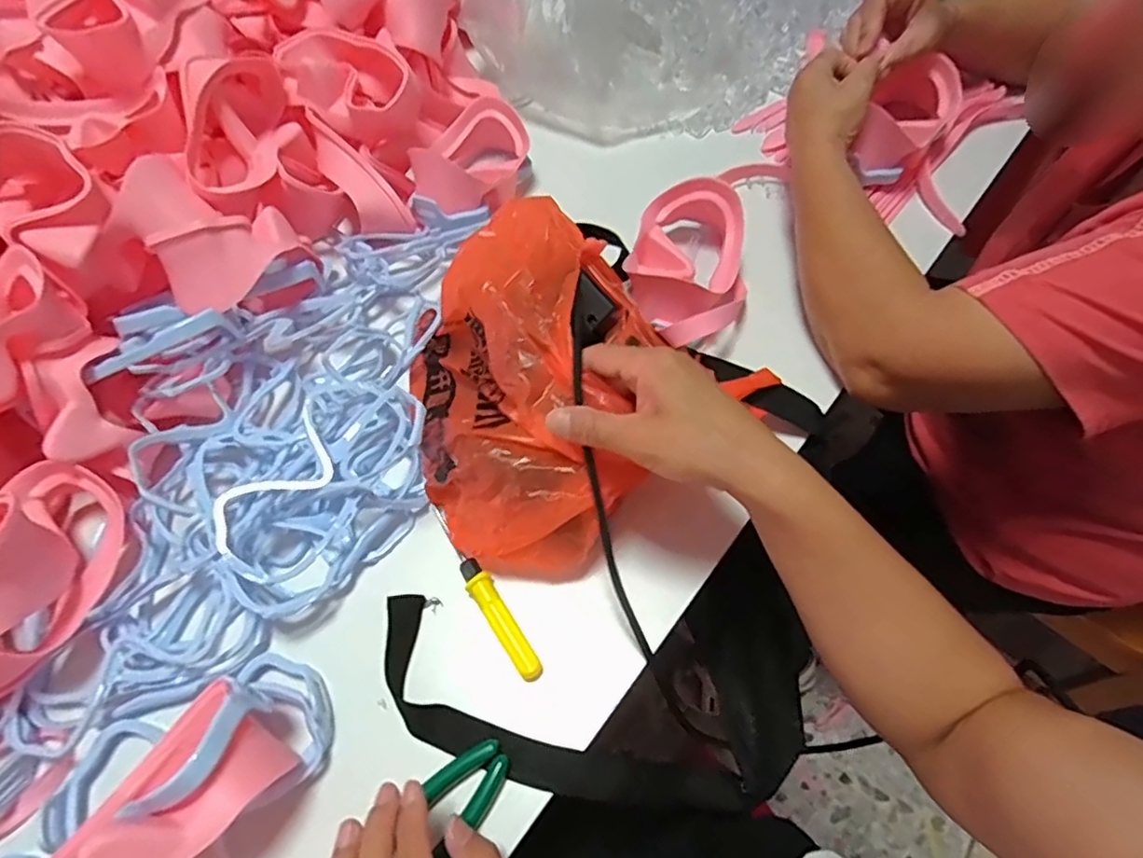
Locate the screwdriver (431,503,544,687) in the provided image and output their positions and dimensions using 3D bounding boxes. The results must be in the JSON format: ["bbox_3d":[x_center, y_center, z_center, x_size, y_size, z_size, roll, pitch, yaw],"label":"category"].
[{"bbox_3d":[-0.060,0.106,0.403,0.016,0.021,0.135,-31,63,-15],"label":"screwdriver"}]

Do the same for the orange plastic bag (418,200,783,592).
[{"bbox_3d":[-0.019,-0.039,0.408,0.203,0.117,0.226,39,68,22],"label":"orange plastic bag"}]

